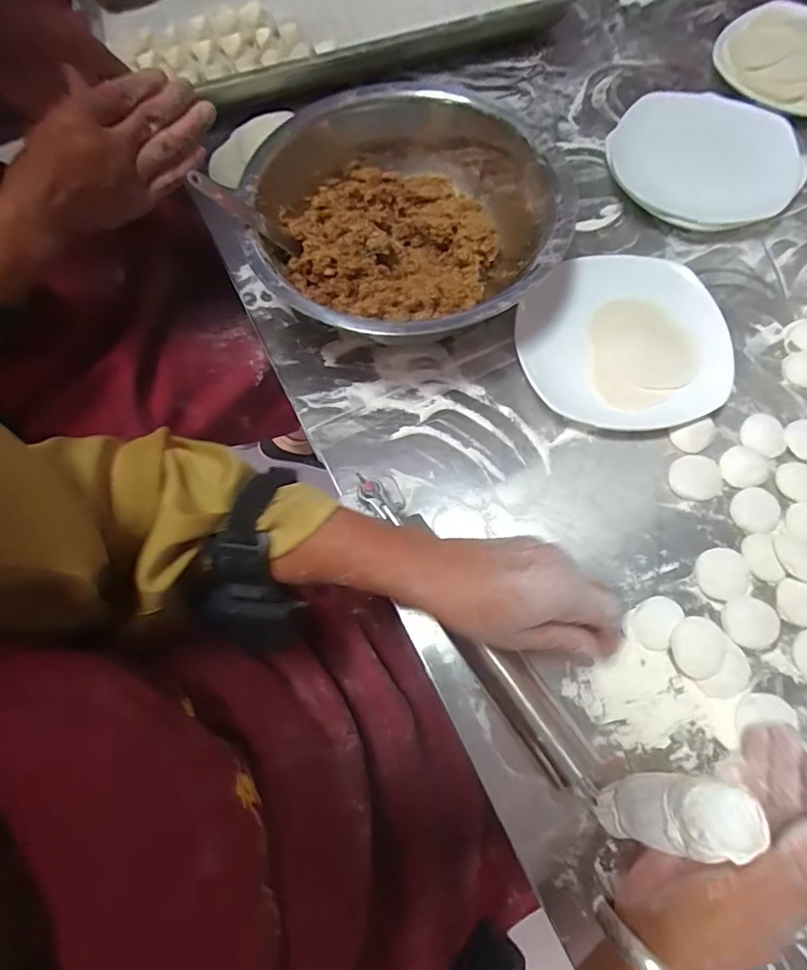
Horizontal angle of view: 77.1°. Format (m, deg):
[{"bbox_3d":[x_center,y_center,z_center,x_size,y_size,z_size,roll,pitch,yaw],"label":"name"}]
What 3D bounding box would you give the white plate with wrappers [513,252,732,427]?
[{"bbox_3d":[0.190,-0.126,0.448,0.166,0.030,0.166,-1,69,2],"label":"white plate with wrappers"}]

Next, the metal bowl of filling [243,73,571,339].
[{"bbox_3d":[0.001,-0.233,0.468,0.267,0.087,0.281,-1,69,2],"label":"metal bowl of filling"}]

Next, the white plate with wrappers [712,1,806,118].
[{"bbox_3d":[0.444,-0.475,0.564,0.170,0.030,0.144,38,75,15],"label":"white plate with wrappers"}]

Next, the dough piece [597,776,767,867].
[{"bbox_3d":[0.134,0.170,0.264,0.020,0.087,0.032,-7,66,-31],"label":"dough piece"}]

